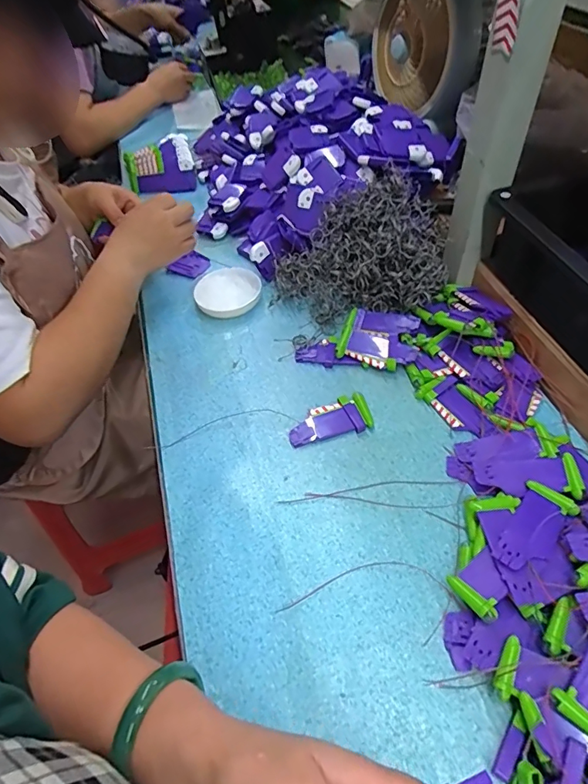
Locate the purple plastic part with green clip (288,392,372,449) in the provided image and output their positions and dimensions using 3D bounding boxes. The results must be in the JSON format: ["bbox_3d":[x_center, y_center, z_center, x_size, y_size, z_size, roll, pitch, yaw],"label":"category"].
[{"bbox_3d":[0.039,0.032,0.501,0.091,0.015,0.043,-20,52,-11],"label":"purple plastic part with green clip"}]

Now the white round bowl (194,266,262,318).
[{"bbox_3d":[-0.090,-0.141,0.653,0.087,0.024,0.086,-3,51,3],"label":"white round bowl"}]

